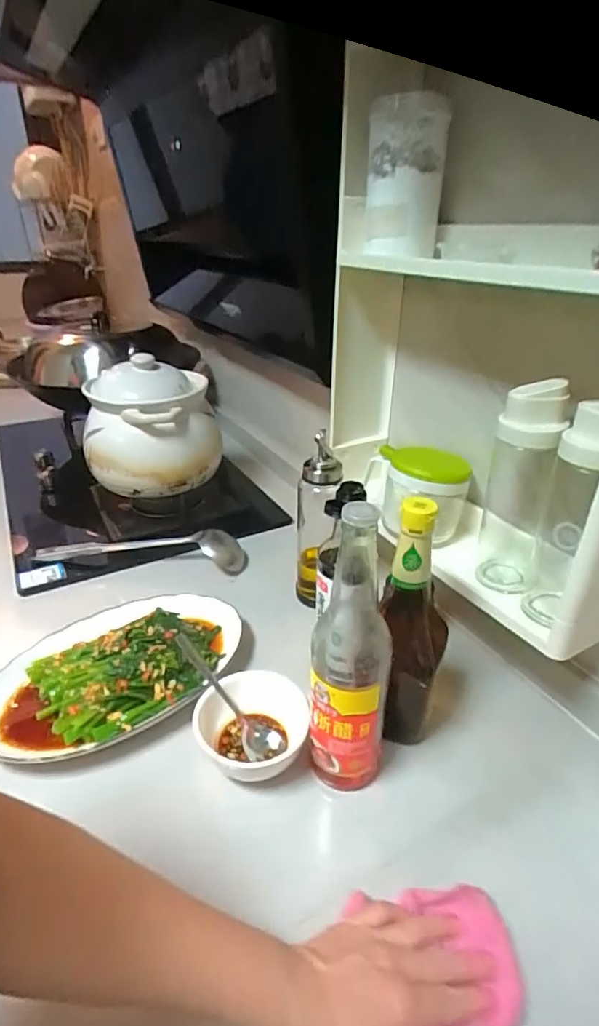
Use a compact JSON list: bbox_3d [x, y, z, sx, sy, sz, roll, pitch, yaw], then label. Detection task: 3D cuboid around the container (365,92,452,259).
[{"bbox_3d":[0.105,-0.332,0.514,0.077,0.129,0.078,6,30,10],"label":"container"}]

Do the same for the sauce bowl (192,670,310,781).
[{"bbox_3d":[-0.050,0.222,0.524,0.105,0.069,0.110,0,30,0],"label":"sauce bowl"}]

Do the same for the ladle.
[{"bbox_3d":[-0.249,0.057,0.807,0.319,0.054,0.053,3,30,4],"label":"ladle"}]

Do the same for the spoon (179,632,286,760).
[{"bbox_3d":[-0.080,0.194,0.539,0.039,0.032,0.155,-27,62,-39],"label":"spoon"}]

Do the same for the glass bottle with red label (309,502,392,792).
[{"bbox_3d":[0.044,0.124,0.446,0.065,0.283,0.064,4,30,5],"label":"glass bottle with red label"}]

